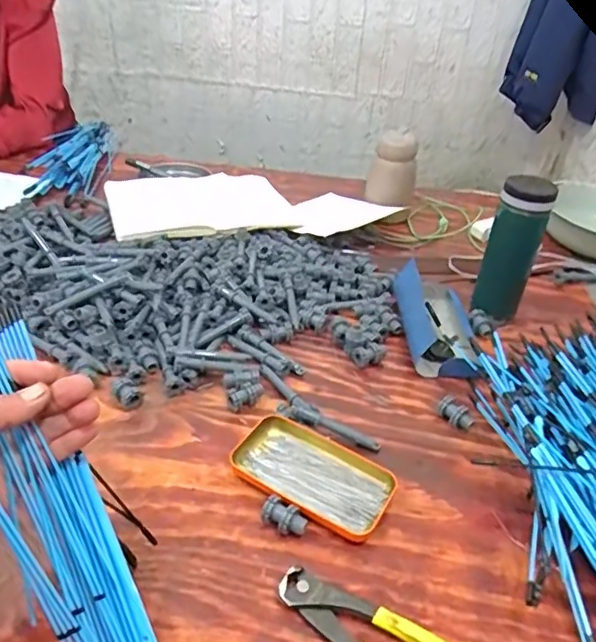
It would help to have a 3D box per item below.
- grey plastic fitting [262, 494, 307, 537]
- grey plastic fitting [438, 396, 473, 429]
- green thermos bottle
[{"bbox_3d":[-0.011,0.166,0.471,0.038,0.023,0.020,16,39,16],"label":"grey plastic fitting"},{"bbox_3d":[0.165,0.095,0.578,0.037,0.023,0.022,30,44,30],"label":"grey plastic fitting"},{"bbox_3d":[0.260,-0.082,0.688,0.059,0.181,0.057,21,40,21],"label":"green thermos bottle"}]

